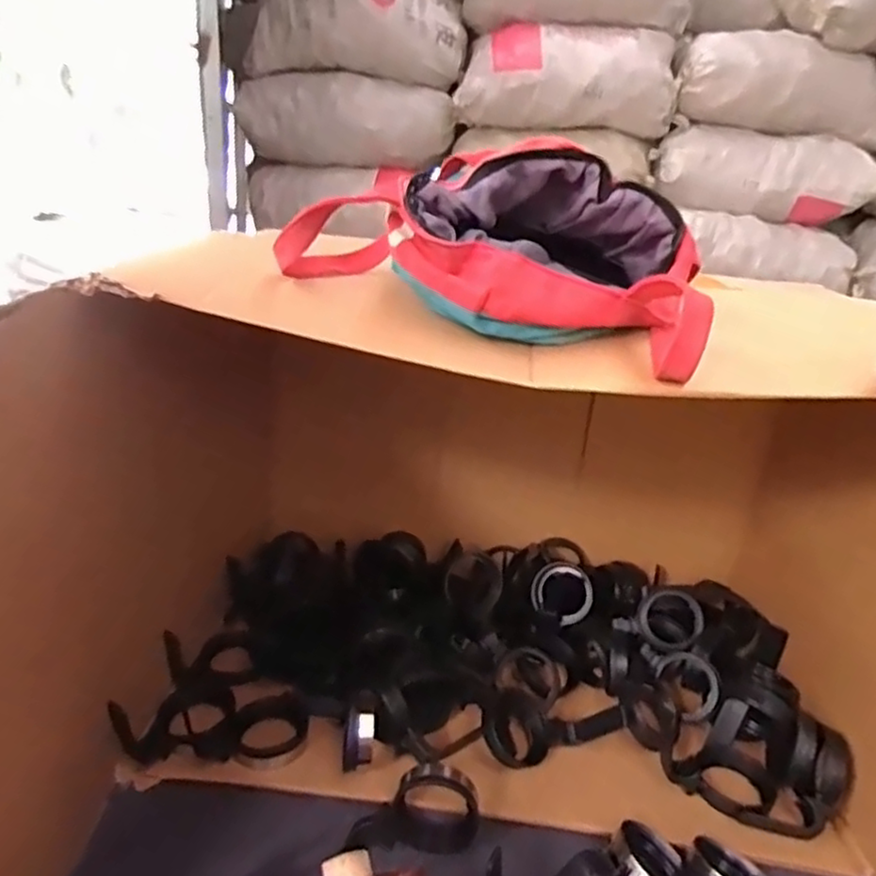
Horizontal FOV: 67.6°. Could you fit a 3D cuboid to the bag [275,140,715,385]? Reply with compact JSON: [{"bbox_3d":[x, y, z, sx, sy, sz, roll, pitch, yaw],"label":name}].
[{"bbox_3d":[0.051,-0.150,0.504,0.295,0.121,0.182,11,22,14],"label":"bag"}]

